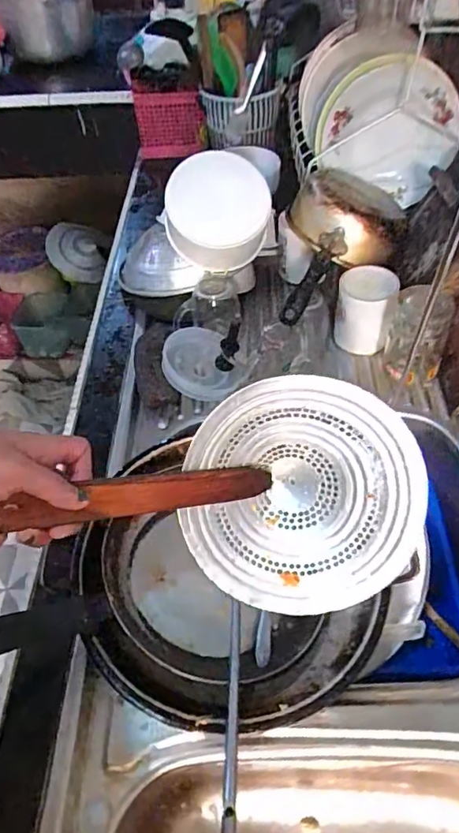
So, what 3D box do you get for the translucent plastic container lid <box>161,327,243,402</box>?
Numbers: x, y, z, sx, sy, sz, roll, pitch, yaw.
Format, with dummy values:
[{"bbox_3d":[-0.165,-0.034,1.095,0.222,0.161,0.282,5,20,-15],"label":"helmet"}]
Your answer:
[{"bbox_3d":[-0.047,-0.074,0.720,0.103,0.016,0.103,-2,71,-20],"label":"translucent plastic container lid"}]

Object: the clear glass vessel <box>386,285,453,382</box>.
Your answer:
[{"bbox_3d":[0.240,-0.106,0.659,0.070,0.123,0.056,17,54,15],"label":"clear glass vessel"}]

